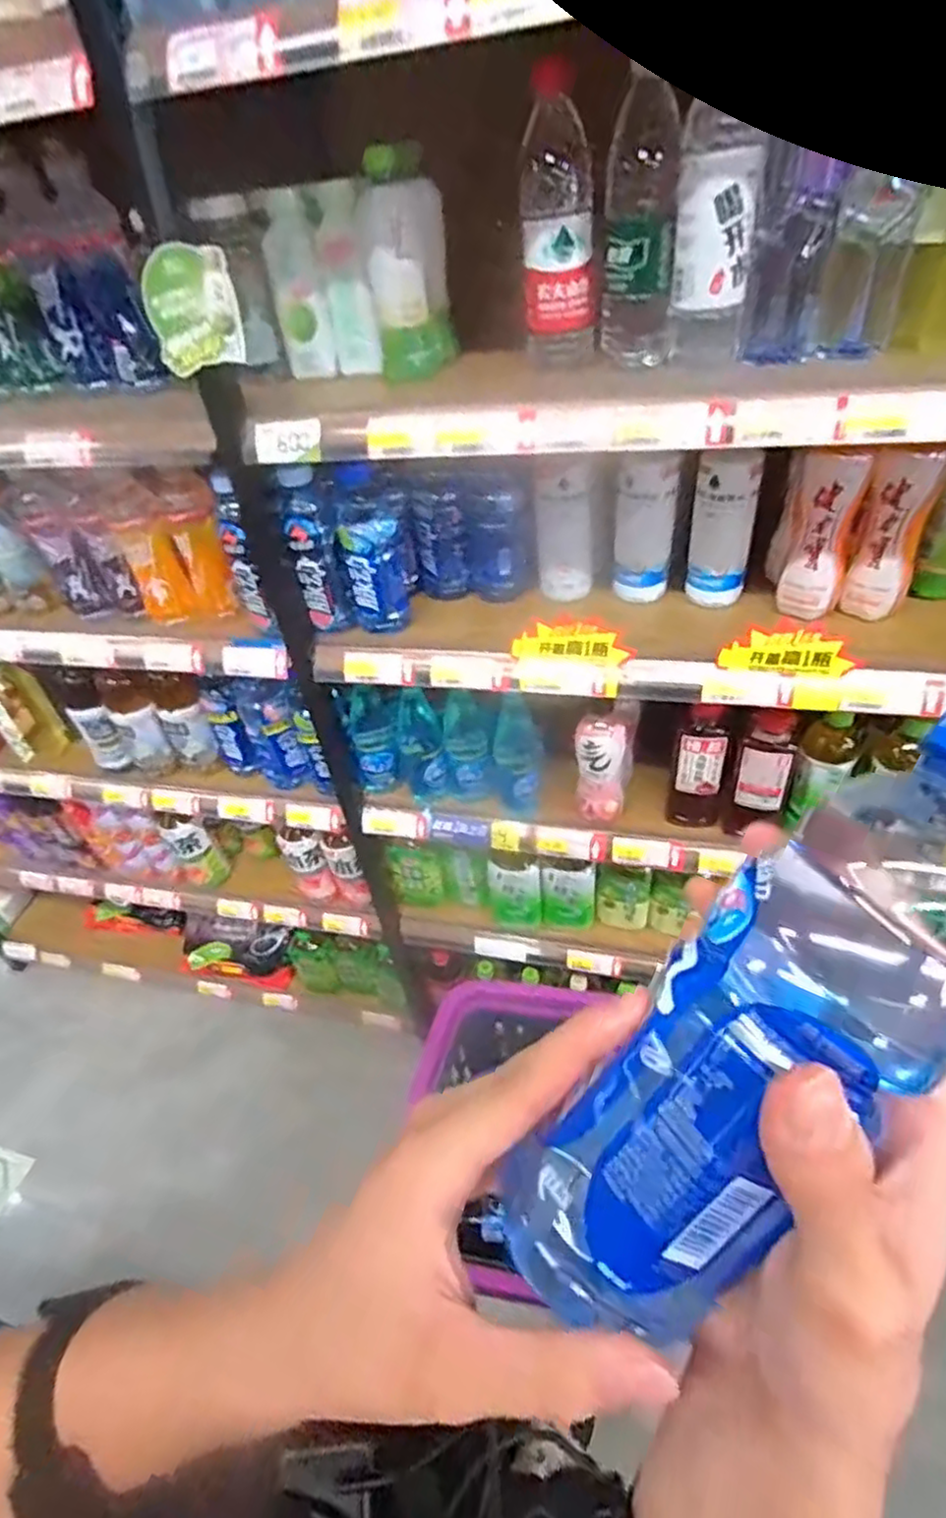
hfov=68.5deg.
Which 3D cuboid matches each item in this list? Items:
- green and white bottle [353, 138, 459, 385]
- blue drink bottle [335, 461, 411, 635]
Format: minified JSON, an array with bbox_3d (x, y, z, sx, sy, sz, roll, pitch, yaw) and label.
[{"bbox_3d":[-0.065,-0.486,0.693,0.085,0.177,0.078,-8,41,0],"label":"green and white bottle"},{"bbox_3d":[-0.120,-0.248,0.829,0.077,0.184,0.070,-11,41,-4],"label":"blue drink bottle"}]

